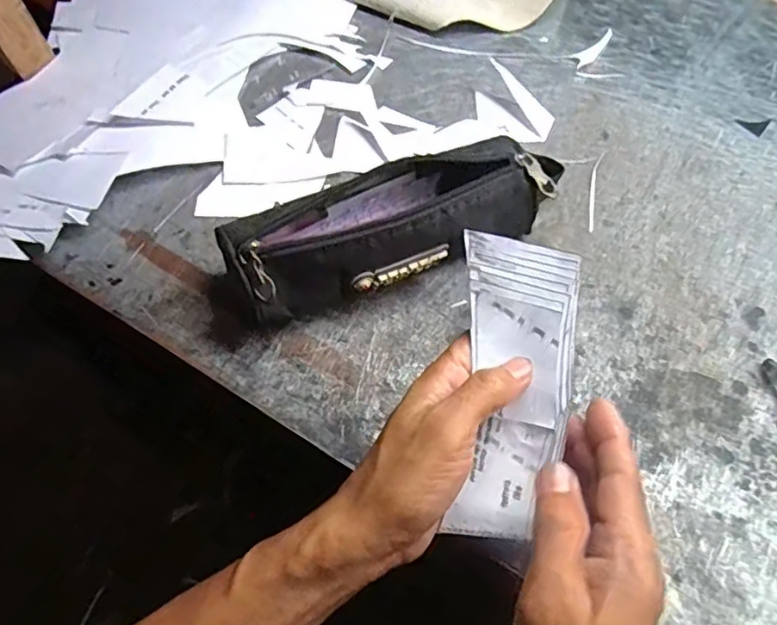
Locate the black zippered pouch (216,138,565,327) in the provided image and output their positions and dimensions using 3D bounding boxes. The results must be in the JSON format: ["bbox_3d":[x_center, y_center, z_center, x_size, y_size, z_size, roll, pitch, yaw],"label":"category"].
[{"bbox_3d":[0.014,-0.062,0.401,0.247,0.070,0.068,-22,64,-14],"label":"black zippered pouch"}]

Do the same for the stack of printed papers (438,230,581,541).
[{"bbox_3d":[0.065,0.040,0.302,0.055,0.004,0.154,5,91,16],"label":"stack of printed papers"}]

